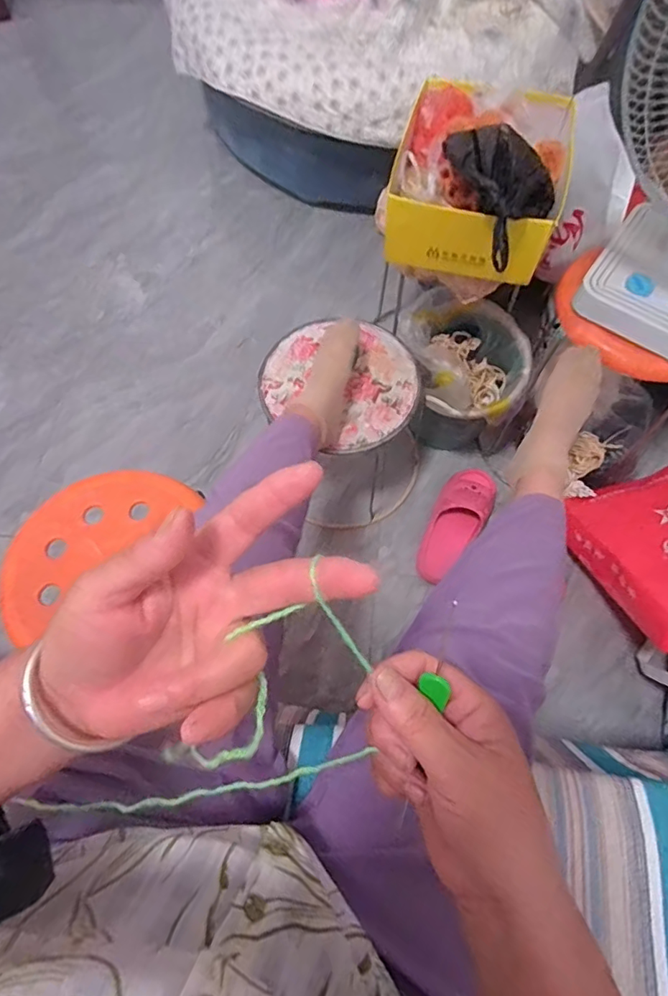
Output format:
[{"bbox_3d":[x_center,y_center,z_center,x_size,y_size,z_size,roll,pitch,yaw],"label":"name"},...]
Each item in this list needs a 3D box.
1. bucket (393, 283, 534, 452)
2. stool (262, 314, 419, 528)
[{"bbox_3d":[0.252,-0.227,1.063,0.236,0.298,0.233,0,67,1],"label":"bucket"},{"bbox_3d":[0.022,-0.150,1.037,0.280,0.302,0.316,-30,70,-11],"label":"stool"}]

